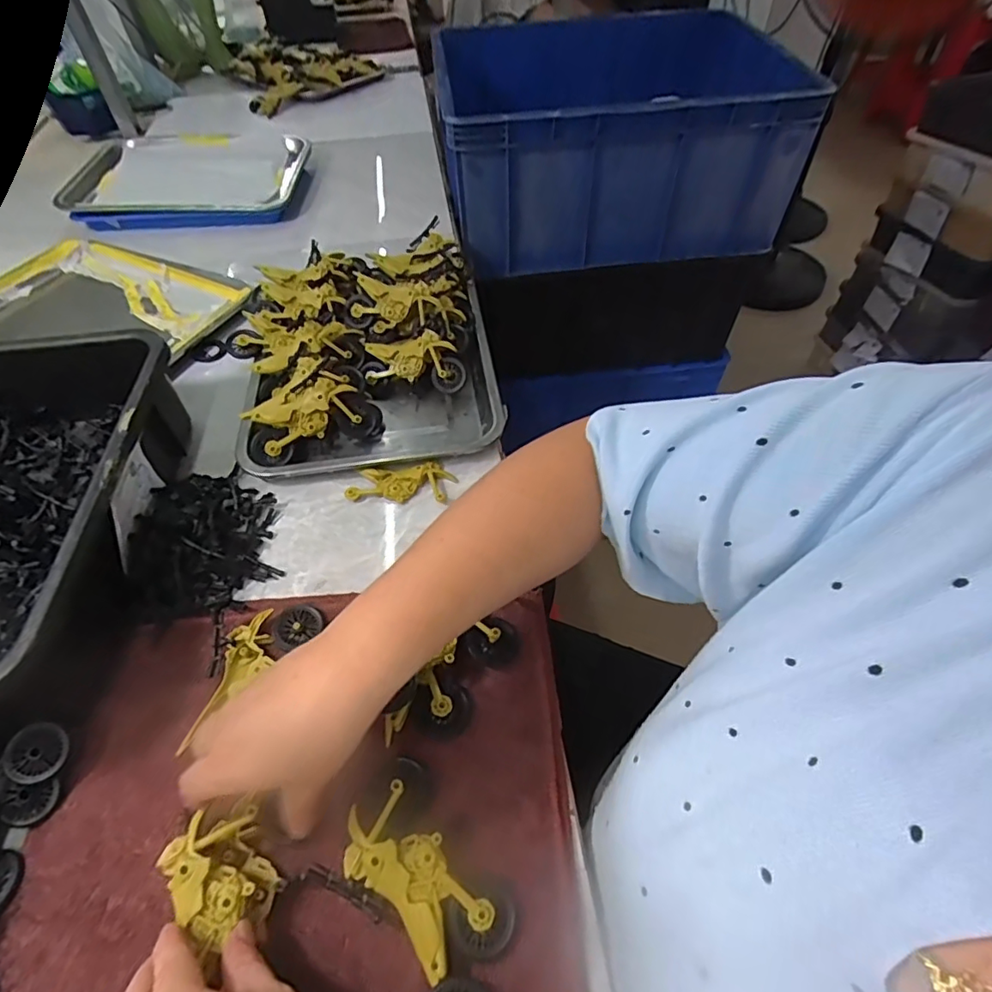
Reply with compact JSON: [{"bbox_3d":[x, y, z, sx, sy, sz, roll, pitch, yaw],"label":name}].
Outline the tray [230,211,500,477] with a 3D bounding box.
[{"bbox_3d":[-0.149,-0.175,0.617,0.272,0.074,0.344,-8,52,-4],"label":"tray"}]

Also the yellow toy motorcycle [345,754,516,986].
[{"bbox_3d":[-0.046,0.219,0.328,0.061,0.021,0.114,-33,58,-22],"label":"yellow toy motorcycle"}]

